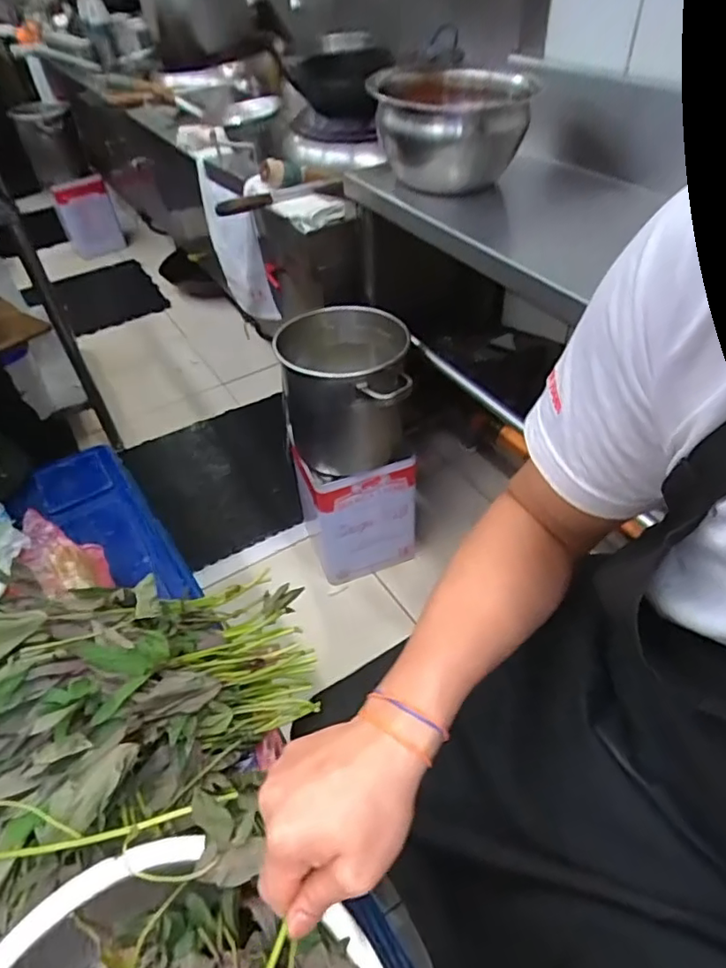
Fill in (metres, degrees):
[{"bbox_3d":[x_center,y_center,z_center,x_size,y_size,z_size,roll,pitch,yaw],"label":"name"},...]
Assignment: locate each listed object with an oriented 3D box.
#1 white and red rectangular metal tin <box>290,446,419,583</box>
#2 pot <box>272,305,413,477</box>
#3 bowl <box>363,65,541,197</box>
[{"bbox_3d":[-0.023,0.015,1.426,0.248,0.353,0.266,-14,46,-11],"label":"white and red rectangular metal tin"},{"bbox_3d":[-0.035,-0.190,1.203,0.255,0.267,0.254,-2,45,2],"label":"pot"},{"bbox_3d":[0.157,-0.646,1.035,0.262,0.144,0.261,-2,45,2],"label":"bowl"}]

